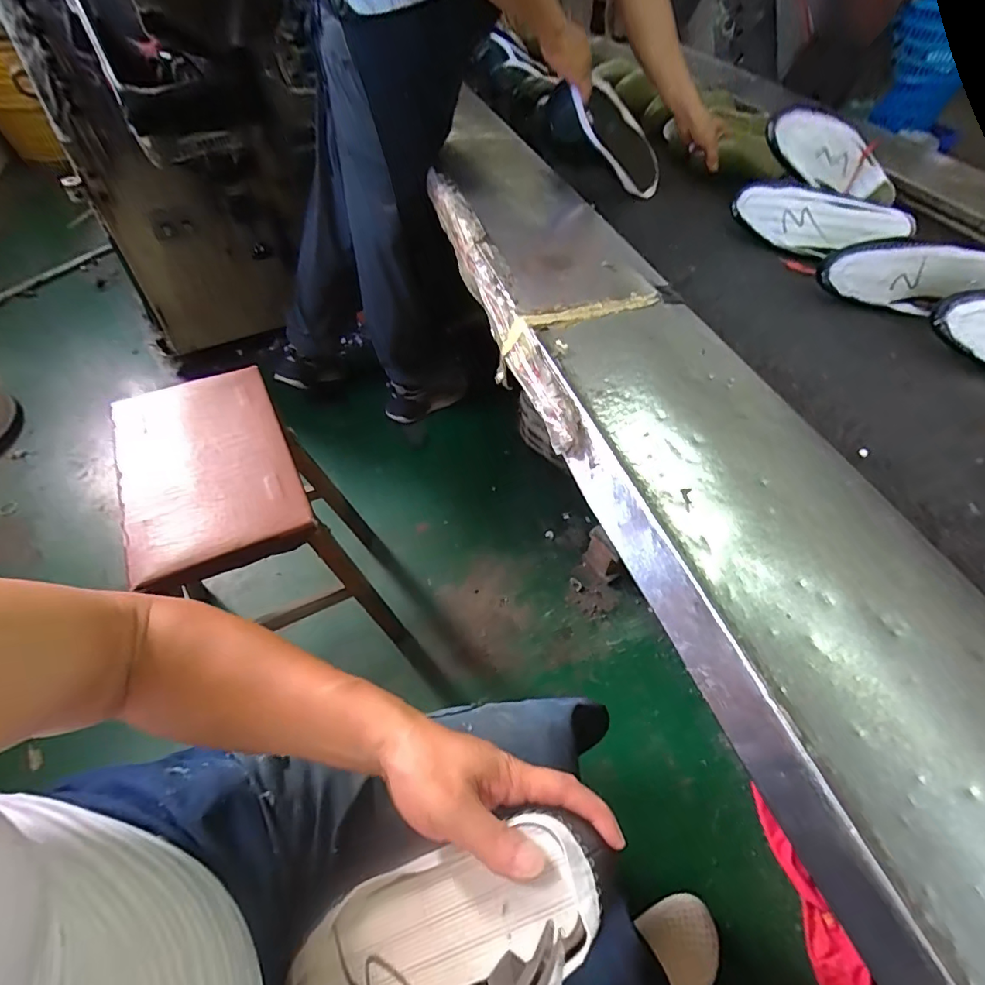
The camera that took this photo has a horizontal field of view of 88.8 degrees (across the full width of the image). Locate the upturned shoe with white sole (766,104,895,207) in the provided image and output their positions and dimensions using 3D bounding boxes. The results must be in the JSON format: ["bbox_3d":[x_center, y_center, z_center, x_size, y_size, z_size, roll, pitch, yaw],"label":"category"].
[{"bbox_3d":[0.616,-0.601,0.910,0.275,0.060,0.122,29,92,-12],"label":"upturned shoe with white sole"}]

